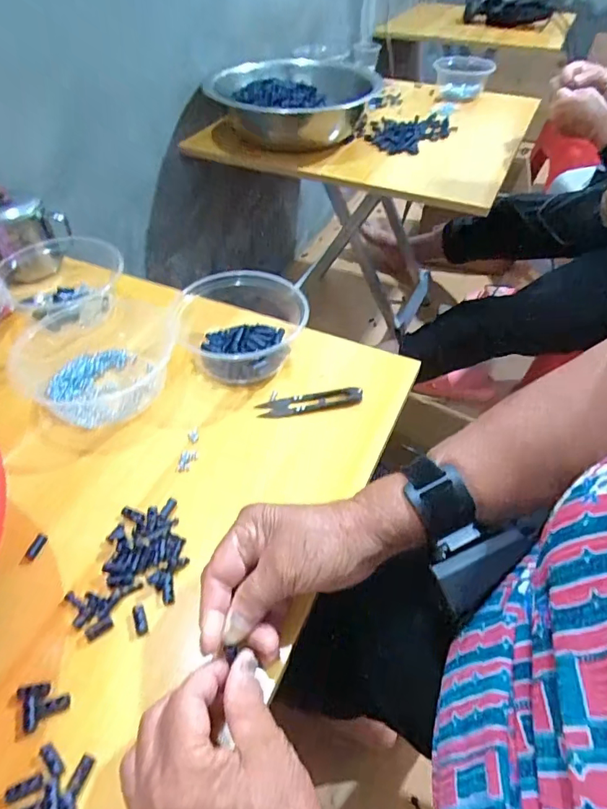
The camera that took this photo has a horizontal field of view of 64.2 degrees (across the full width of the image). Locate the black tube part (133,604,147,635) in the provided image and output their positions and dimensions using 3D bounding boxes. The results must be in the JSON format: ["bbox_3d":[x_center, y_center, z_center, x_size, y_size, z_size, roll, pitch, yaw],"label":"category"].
[{"bbox_3d":[-0.114,0.149,0.336,0.007,0.004,0.021,-20,50,-16],"label":"black tube part"}]

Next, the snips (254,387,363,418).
[{"bbox_3d":[0.006,-0.003,0.469,0.101,0.008,0.024,-6,48,-4],"label":"snips"}]

